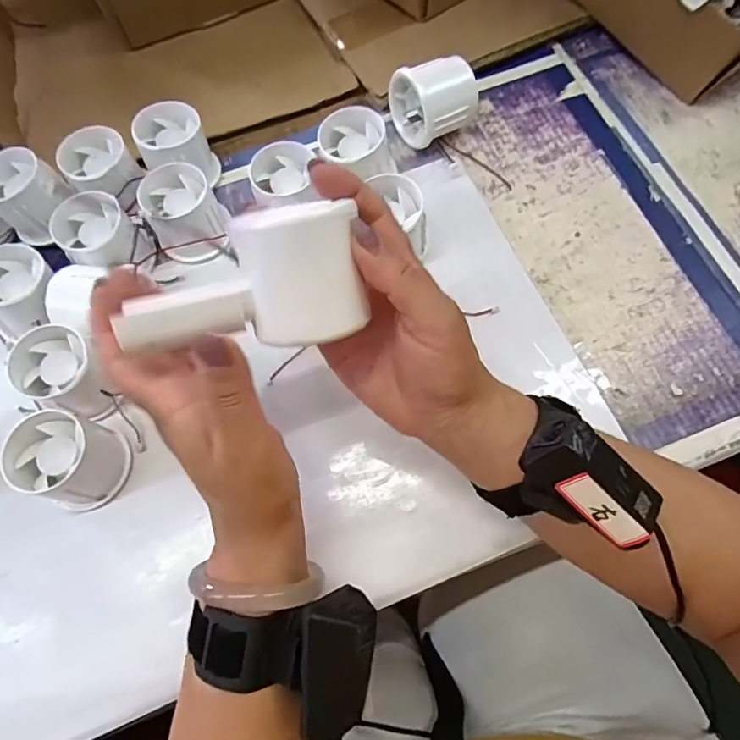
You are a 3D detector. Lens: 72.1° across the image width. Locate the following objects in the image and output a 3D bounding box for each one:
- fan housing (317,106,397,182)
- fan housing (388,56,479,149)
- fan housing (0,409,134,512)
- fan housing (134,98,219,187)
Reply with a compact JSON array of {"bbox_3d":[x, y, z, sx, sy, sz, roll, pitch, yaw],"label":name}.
[{"bbox_3d":[-0.010,-0.164,0.392,0.054,0.043,0.054,2,70,3],"label":"fan housing"},{"bbox_3d":[0.051,-0.213,0.402,0.053,0.058,0.058,-28,71,-8],"label":"fan housing"},{"bbox_3d":[-0.192,0.058,0.324,0.054,0.047,0.054,-1,70,2],"label":"fan housing"},{"bbox_3d":[-0.151,-0.173,0.401,0.051,0.049,0.053,0,70,2],"label":"fan housing"}]

